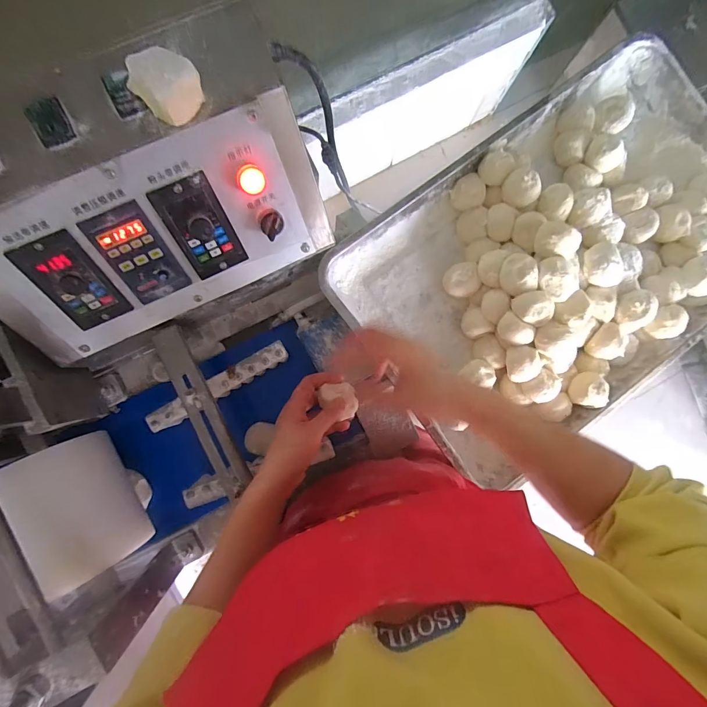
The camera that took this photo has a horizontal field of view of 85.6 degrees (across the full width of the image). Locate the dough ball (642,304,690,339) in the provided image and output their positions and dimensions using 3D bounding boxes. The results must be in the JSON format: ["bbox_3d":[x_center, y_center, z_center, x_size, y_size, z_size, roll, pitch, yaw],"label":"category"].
[{"bbox_3d":[0.423,-0.042,0.519,0.043,0.039,0.043,0,89,-3],"label":"dough ball"}]

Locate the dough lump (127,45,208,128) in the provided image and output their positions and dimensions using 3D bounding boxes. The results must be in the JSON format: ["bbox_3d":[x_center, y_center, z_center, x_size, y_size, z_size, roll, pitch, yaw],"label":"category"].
[{"bbox_3d":[-0.160,-0.232,0.325,0.055,0.033,0.048,42,87,-2],"label":"dough lump"}]

